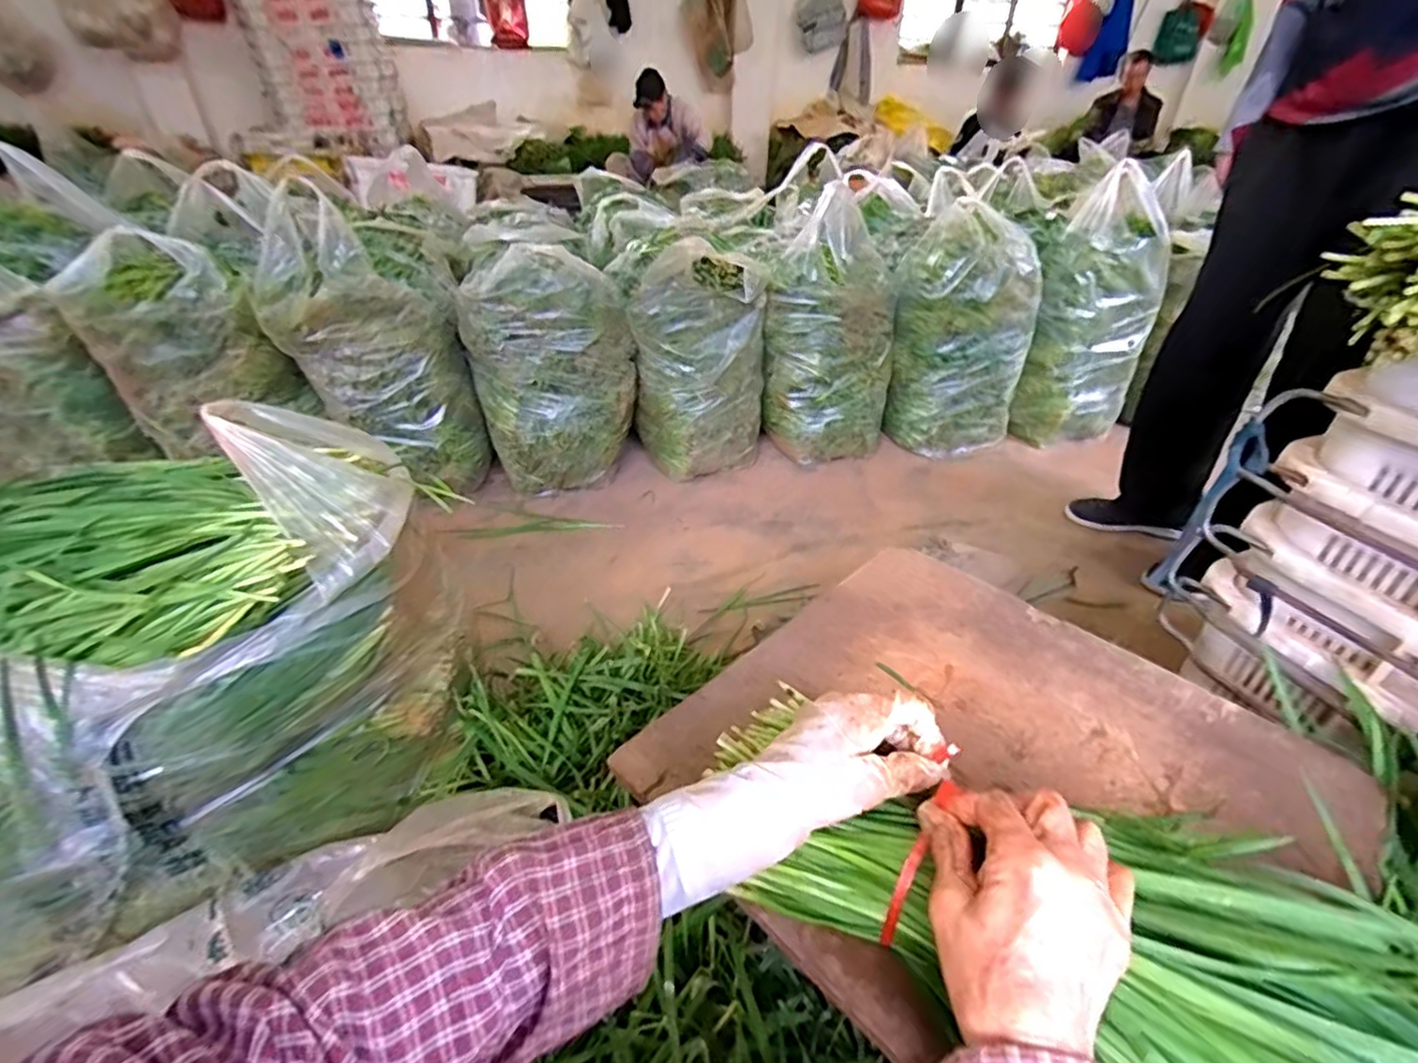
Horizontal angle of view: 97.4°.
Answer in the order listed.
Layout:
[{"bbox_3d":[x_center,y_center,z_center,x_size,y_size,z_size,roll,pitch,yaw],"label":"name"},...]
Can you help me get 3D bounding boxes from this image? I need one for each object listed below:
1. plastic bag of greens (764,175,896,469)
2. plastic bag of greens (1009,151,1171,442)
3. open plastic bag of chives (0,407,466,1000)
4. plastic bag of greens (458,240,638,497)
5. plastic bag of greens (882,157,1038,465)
[{"bbox_3d":[0.297,-0.465,1.522,0.297,0.587,0.237,8,37,9],"label":"plastic bag of greens"},{"bbox_3d":[0.958,-0.538,1.587,0.304,0.623,0.252,7,37,7],"label":"plastic bag of greens"},{"bbox_3d":[-0.555,0.137,0.643,0.526,0.482,0.355,-10,38,-15],"label":"open plastic bag of chives"},{"bbox_3d":[-0.353,-0.363,1.398,0.304,0.469,0.243,-24,43,-31],"label":"plastic bag of greens"},{"bbox_3d":[0.654,-0.500,1.598,0.310,0.558,0.346,18,39,21],"label":"plastic bag of greens"}]

